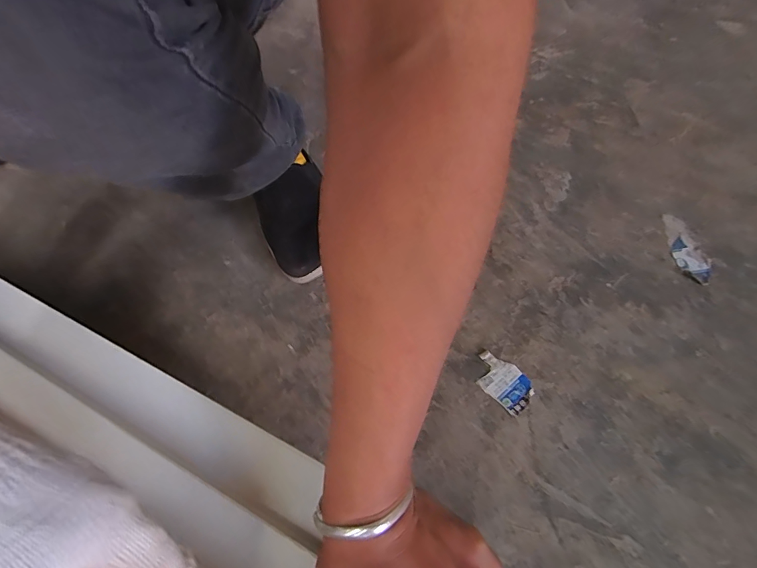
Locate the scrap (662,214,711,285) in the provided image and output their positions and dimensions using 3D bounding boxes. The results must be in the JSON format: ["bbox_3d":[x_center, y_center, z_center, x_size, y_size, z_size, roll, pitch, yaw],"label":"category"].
[{"bbox_3d":[0.397,-0.046,0.519,0.040,0.008,0.099,-13,65,-4],"label":"scrap"}]

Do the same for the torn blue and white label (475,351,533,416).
[{"bbox_3d":[0.138,0.107,0.443,0.068,0.004,0.043,41,72,18],"label":"torn blue and white label"}]

